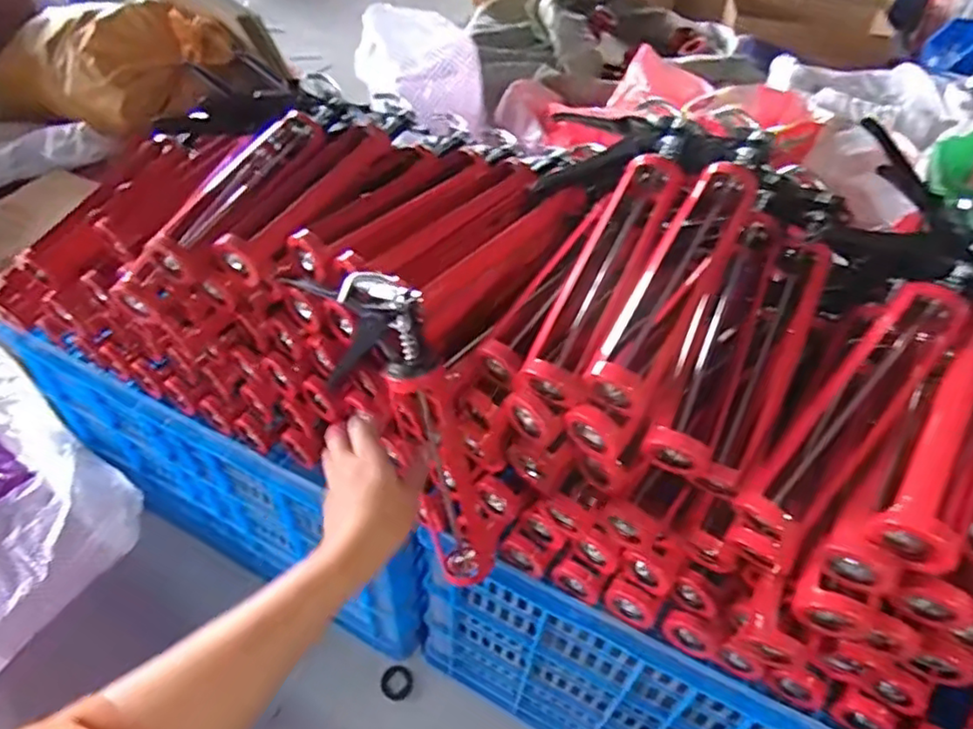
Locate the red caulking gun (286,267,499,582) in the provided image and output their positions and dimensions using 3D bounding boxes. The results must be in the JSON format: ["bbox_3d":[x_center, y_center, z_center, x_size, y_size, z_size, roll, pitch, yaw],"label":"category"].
[{"bbox_3d":[-0.072,0.067,0.613,0.063,0.331,0.114,-31,31,-29],"label":"red caulking gun"}]

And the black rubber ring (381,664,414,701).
[{"bbox_3d":[-0.134,0.481,0.957,0.048,0.004,0.048,2,47,-2],"label":"black rubber ring"}]

